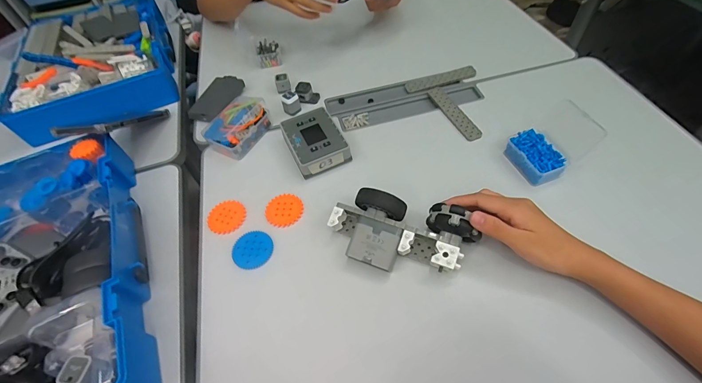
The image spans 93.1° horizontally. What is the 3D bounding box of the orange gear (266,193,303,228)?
[{"bbox_3d":[-0.090,0.025,0.449,0.049,0.004,0.049,-3,54,4],"label":"orange gear"}]

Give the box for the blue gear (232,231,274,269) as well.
[{"bbox_3d":[-0.124,0.072,0.419,0.049,0.004,0.050,-3,54,4],"label":"blue gear"}]

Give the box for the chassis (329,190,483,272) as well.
[{"bbox_3d":[0.053,0.049,0.379,0.158,0.057,0.071,12,55,13],"label":"chassis"}]

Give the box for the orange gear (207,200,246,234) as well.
[{"bbox_3d":[-0.168,0.033,0.448,0.049,0.004,0.050,-3,54,4],"label":"orange gear"}]

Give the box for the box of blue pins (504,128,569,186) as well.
[{"bbox_3d":[0.248,-0.046,0.447,0.047,0.026,0.078,-20,54,-9],"label":"box of blue pins"}]

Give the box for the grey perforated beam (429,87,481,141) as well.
[{"bbox_3d":[0.162,-0.127,0.526,0.026,0.006,0.125,-21,55,-10],"label":"grey perforated beam"}]

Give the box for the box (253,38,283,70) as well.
[{"bbox_3d":[-0.164,-0.276,0.663,0.044,0.029,0.057,-19,54,-9],"label":"box"}]

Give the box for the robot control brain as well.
[{"bbox_3d":[-0.055,-0.073,0.499,0.076,0.033,0.103,-24,55,-12],"label":"robot control brain"}]

